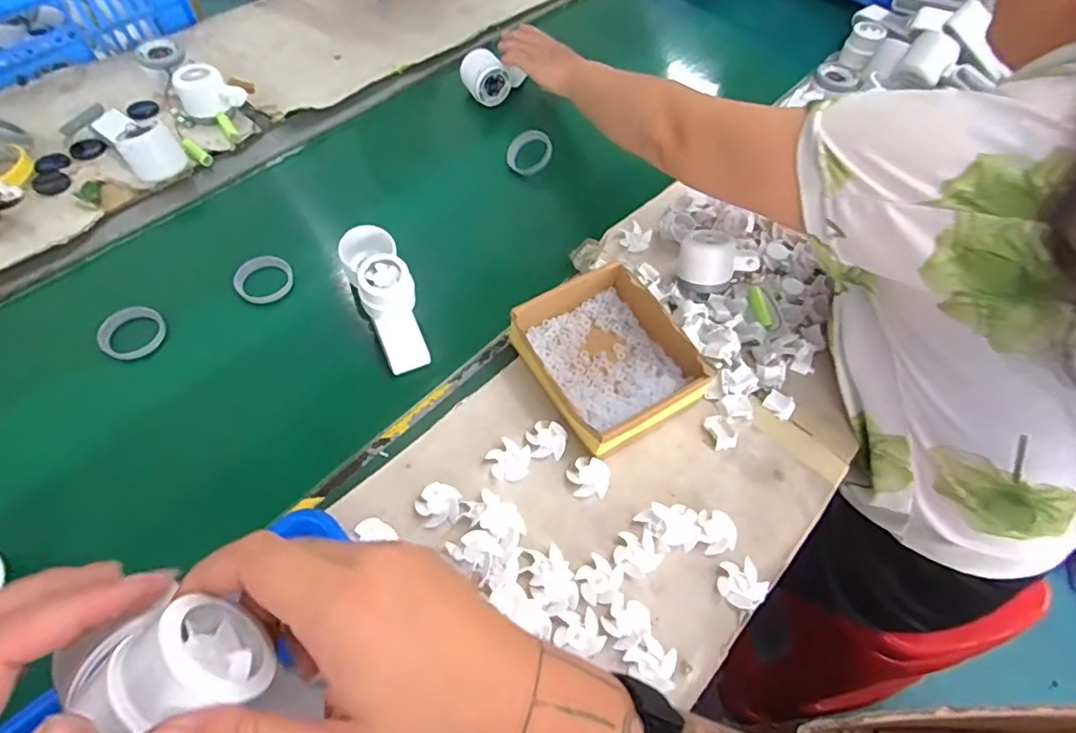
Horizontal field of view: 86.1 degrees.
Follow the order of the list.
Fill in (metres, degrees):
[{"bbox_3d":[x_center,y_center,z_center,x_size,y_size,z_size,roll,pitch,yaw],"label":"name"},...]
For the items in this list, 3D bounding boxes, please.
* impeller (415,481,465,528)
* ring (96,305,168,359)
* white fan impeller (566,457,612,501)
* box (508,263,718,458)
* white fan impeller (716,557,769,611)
[{"bbox_3d":[-0.087,0.121,0.503,0.038,0.011,0.037,1,58,-2],"label":"impeller"},{"bbox_3d":[-0.423,-0.036,0.600,0.057,0.013,0.061,1,58,-2],"label":"ring"},{"bbox_3d":[0.047,0.102,0.527,0.039,0.010,0.035,5,58,1],"label":"white fan impeller"},{"bbox_3d":[0.065,-0.009,0.571,0.140,0.053,0.160,-28,63,-18],"label":"box"},{"bbox_3d":[0.172,0.184,0.488,0.039,0.013,0.041,1,58,-2],"label":"white fan impeller"}]

